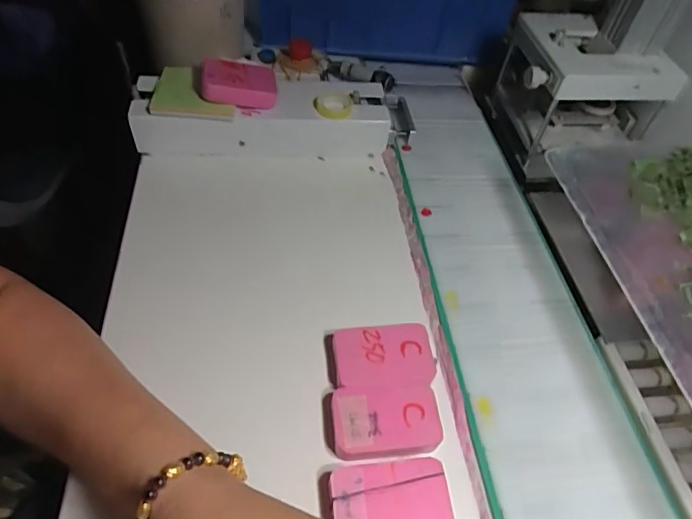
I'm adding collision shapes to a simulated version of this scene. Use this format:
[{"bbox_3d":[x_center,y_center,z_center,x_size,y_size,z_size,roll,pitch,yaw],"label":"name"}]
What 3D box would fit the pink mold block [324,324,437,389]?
[{"bbox_3d":[0.027,0.072,0.352,0.078,0.019,0.048,1,51,-7],"label":"pink mold block"}]

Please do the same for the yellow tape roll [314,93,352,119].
[{"bbox_3d":[-0.014,-0.160,0.497,0.039,0.011,0.039,3,51,-4],"label":"yellow tape roll"}]

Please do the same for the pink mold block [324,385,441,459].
[{"bbox_3d":[0.025,0.110,0.324,0.078,0.015,0.046,2,51,-6],"label":"pink mold block"}]

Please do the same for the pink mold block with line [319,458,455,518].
[{"bbox_3d":[0.025,0.149,0.291,0.078,0.014,0.046,-1,52,-8],"label":"pink mold block with line"}]

